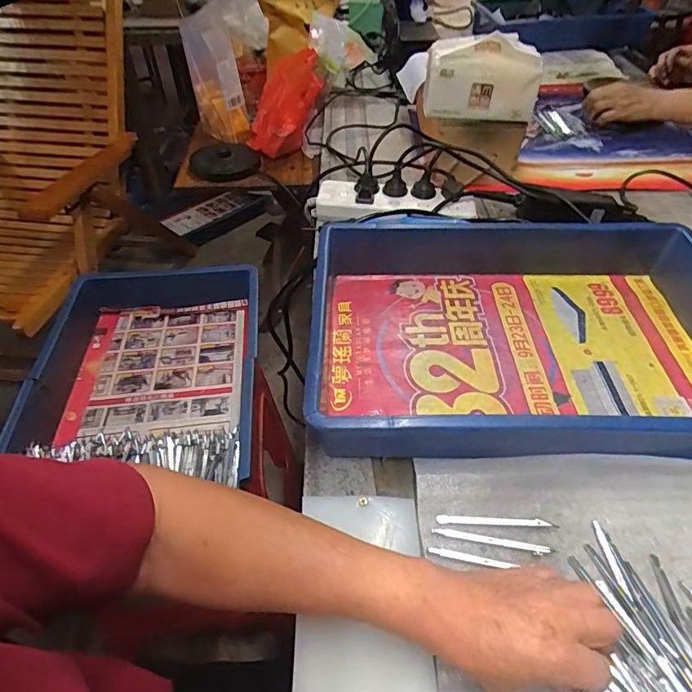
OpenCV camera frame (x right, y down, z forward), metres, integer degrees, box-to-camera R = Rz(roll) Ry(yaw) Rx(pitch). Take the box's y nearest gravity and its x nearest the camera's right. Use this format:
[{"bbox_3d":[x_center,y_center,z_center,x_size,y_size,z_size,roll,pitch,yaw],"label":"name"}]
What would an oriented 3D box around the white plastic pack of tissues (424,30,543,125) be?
[{"bbox_3d":[0.195,-0.384,0.679,0.156,0.100,0.062,5,47,4],"label":"white plastic pack of tissues"}]

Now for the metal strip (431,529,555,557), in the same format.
[{"bbox_3d":[0.118,0.158,0.379,0.093,0.005,0.008,8,47,8],"label":"metal strip"}]

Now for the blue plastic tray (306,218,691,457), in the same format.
[{"bbox_3d":[0.187,-0.018,0.492,0.428,0.076,0.291,1,47,0],"label":"blue plastic tray"}]

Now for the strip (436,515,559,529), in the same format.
[{"bbox_3d":[0.125,0.145,0.388,0.098,0.004,0.007,2,47,1],"label":"strip"}]

